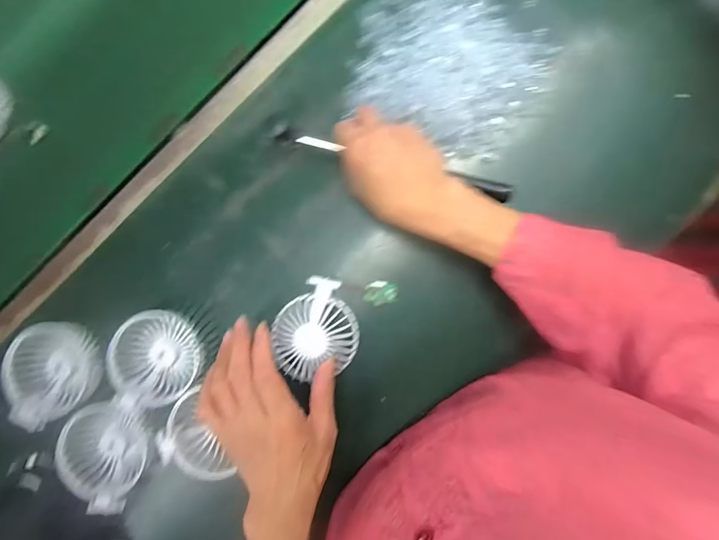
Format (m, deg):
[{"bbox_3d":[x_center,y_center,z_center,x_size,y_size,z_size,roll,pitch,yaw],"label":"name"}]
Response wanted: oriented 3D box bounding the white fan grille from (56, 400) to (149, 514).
[{"bbox_3d":[-0.261,0.190,0.396,0.074,0.027,0.104,-4,89,3],"label":"white fan grille"}]

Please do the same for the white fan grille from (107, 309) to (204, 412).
[{"bbox_3d":[-0.209,0.091,0.401,0.085,0.030,0.094,-13,89,3],"label":"white fan grille"}]

